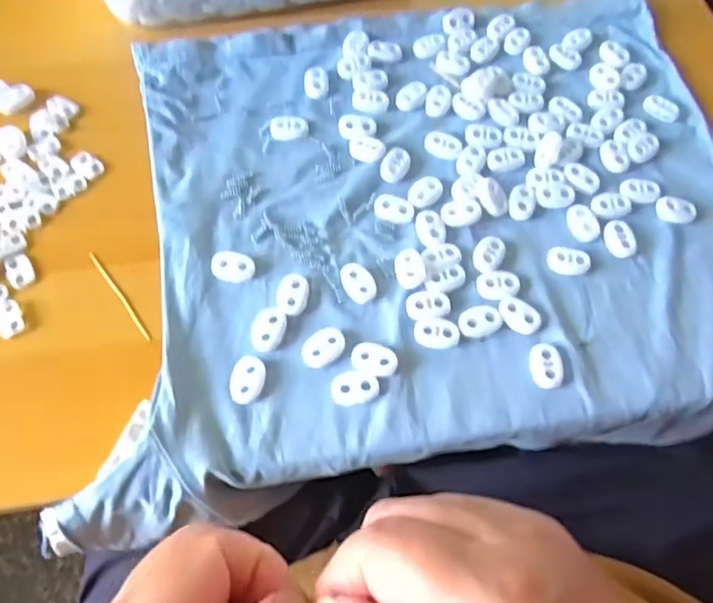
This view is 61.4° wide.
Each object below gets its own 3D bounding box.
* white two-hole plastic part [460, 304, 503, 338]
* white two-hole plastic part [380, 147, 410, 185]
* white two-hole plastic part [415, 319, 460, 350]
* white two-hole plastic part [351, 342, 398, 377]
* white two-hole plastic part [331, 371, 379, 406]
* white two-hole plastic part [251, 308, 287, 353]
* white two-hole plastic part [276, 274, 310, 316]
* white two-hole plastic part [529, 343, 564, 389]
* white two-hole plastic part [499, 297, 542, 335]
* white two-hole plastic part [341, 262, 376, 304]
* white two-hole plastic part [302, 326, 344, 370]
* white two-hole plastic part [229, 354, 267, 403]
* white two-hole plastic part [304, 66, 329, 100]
[{"bbox_3d":[0.063,0.010,0.307,0.022,0.004,0.015,-18,65,-10],"label":"white two-hole plastic part"},{"bbox_3d":[0.023,-0.080,0.351,0.014,0.007,0.021,24,65,10],"label":"white two-hole plastic part"},{"bbox_3d":[0.041,0.016,0.303,0.022,0.004,0.015,-1,64,-2],"label":"white two-hole plastic part"},{"bbox_3d":[0.009,0.028,0.295,0.022,0.004,0.016,18,64,7],"label":"white two-hole plastic part"},{"bbox_3d":[-0.001,0.041,0.290,0.022,0.004,0.016,-8,64,-5],"label":"white two-hole plastic part"},{"bbox_3d":[-0.045,0.014,0.302,0.016,0.004,0.023,16,64,7],"label":"white two-hole plastic part"},{"bbox_3d":[-0.033,-0.004,0.310,0.016,0.004,0.023,6,64,2],"label":"white two-hole plastic part"},{"bbox_3d":[0.094,0.032,0.297,0.015,0.004,0.023,-4,64,-4],"label":"white two-hole plastic part"},{"bbox_3d":[0.084,0.007,0.308,0.016,0.004,0.023,-38,70,-18],"label":"white two-hole plastic part"},{"bbox_3d":[0.001,-0.010,0.316,0.016,0.004,0.023,-19,66,-10],"label":"white two-hole plastic part"},{"bbox_3d":[-0.017,0.023,0.299,0.017,0.004,0.023,36,68,15],"label":"white two-hole plastic part"},{"bbox_3d":[-0.053,0.038,0.290,0.016,0.004,0.023,16,64,6],"label":"white two-hole plastic part"},{"bbox_3d":[-0.025,-0.139,0.378,0.015,0.006,0.024,2,64,-1],"label":"white two-hole plastic part"}]

